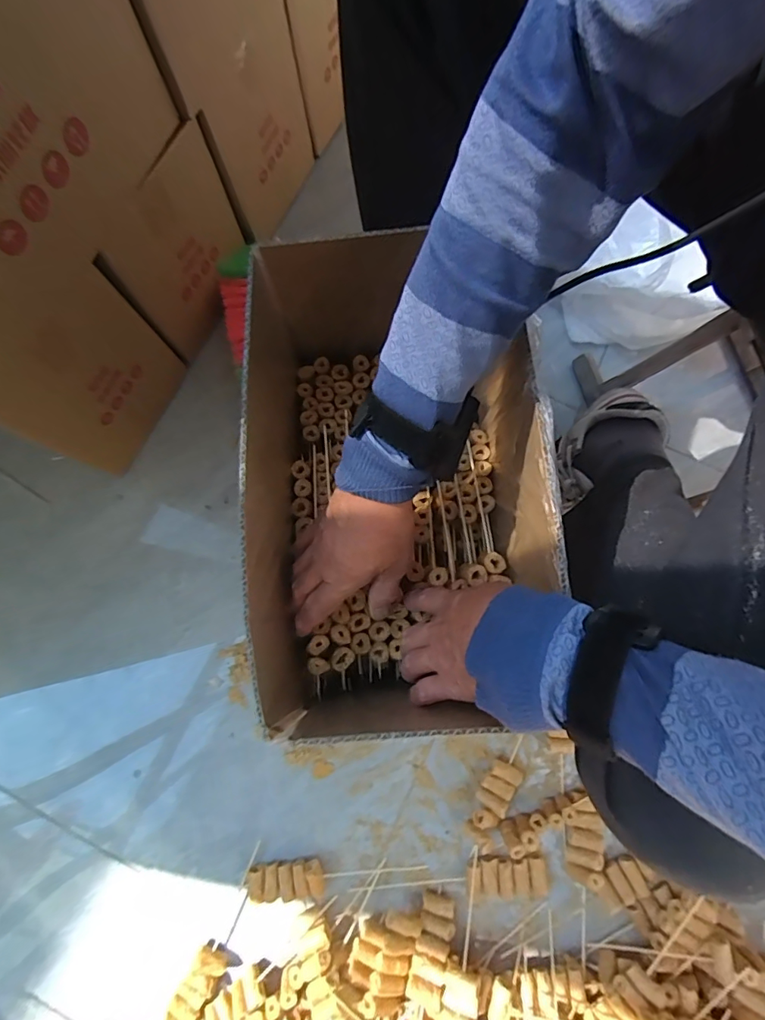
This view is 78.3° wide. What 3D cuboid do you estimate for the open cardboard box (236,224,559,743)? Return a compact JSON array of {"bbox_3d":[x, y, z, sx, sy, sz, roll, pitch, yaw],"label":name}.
[{"bbox_3d":[0.010,-0.024,0.413,0.222,0.168,0.373,-10,78,-1],"label":"open cardboard box"}]

